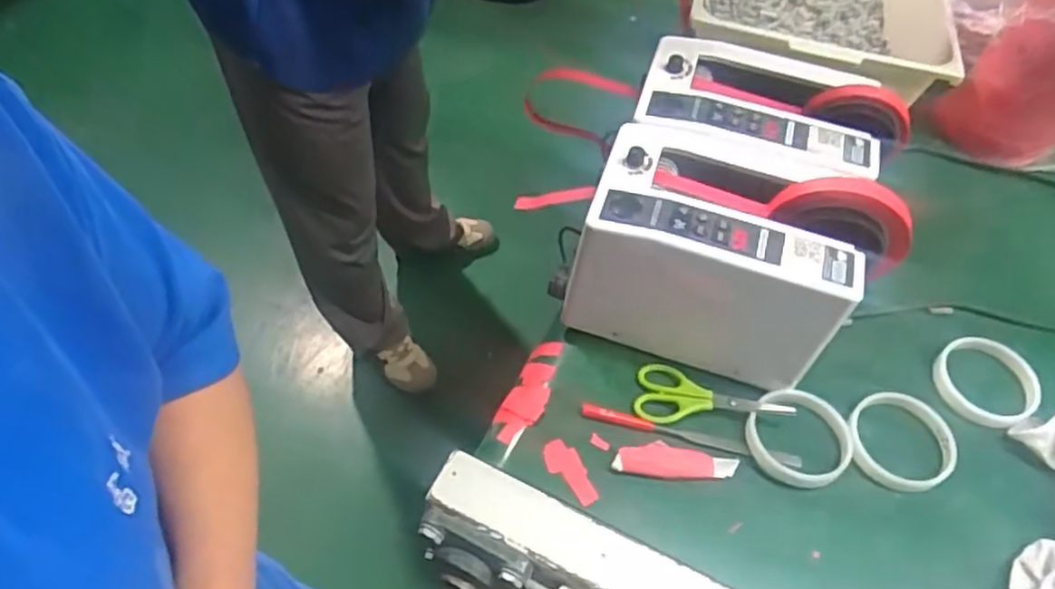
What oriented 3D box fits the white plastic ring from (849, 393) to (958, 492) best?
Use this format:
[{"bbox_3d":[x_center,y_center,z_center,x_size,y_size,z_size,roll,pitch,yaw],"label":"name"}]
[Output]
[{"bbox_3d":[0.315,0.121,0.595,0.084,0.011,0.089,2,56,-4],"label":"white plastic ring"}]

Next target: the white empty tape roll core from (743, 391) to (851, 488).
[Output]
[{"bbox_3d":[0.226,0.118,0.590,0.081,0.019,0.080,36,60,18],"label":"white empty tape roll core"}]

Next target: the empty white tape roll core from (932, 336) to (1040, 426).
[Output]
[{"bbox_3d":[0.411,0.074,0.634,0.076,0.019,0.083,-33,64,-24],"label":"empty white tape roll core"}]

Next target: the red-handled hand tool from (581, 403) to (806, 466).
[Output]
[{"bbox_3d":[0.135,0.117,0.590,0.183,0.005,0.012,13,56,4],"label":"red-handled hand tool"}]

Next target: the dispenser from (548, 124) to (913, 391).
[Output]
[{"bbox_3d":[0.172,-0.035,0.600,0.246,0.154,0.140,18,56,7],"label":"dispenser"}]

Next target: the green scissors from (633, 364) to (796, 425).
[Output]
[{"bbox_3d":[0.158,0.091,0.602,0.130,0.010,0.053,11,56,3],"label":"green scissors"}]

